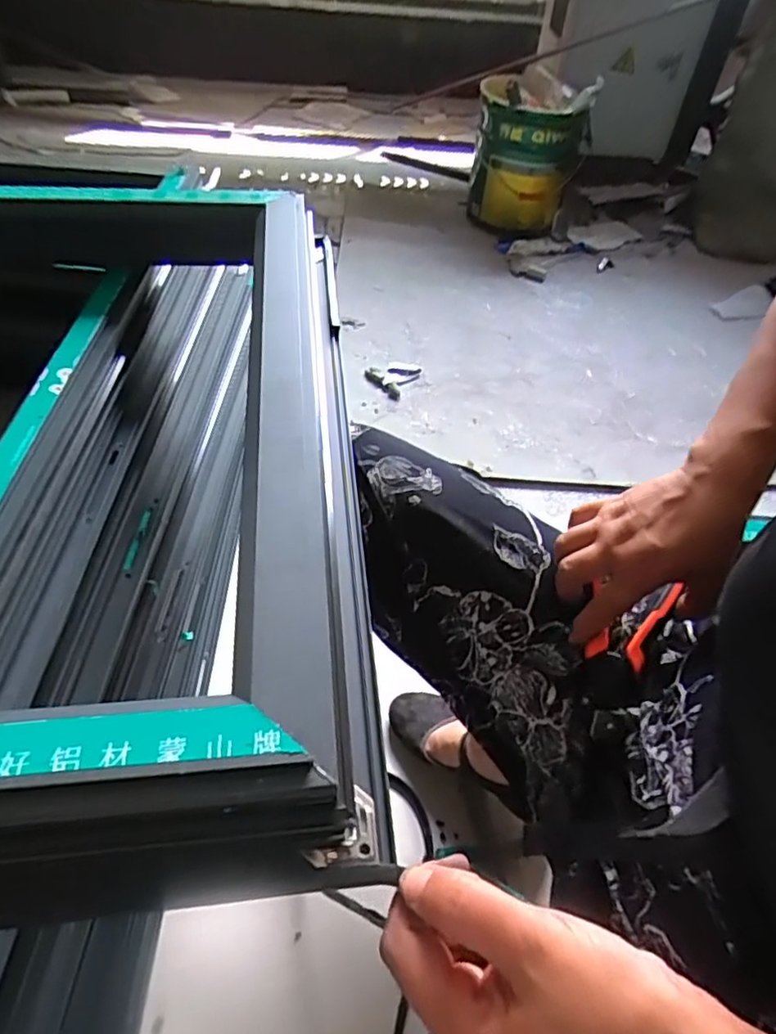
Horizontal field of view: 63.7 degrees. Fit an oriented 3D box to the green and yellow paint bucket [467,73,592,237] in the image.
[{"bbox_3d":[0.353,-0.926,1.638,0.284,0.355,0.270,2,50,-3],"label":"green and yellow paint bucket"}]

